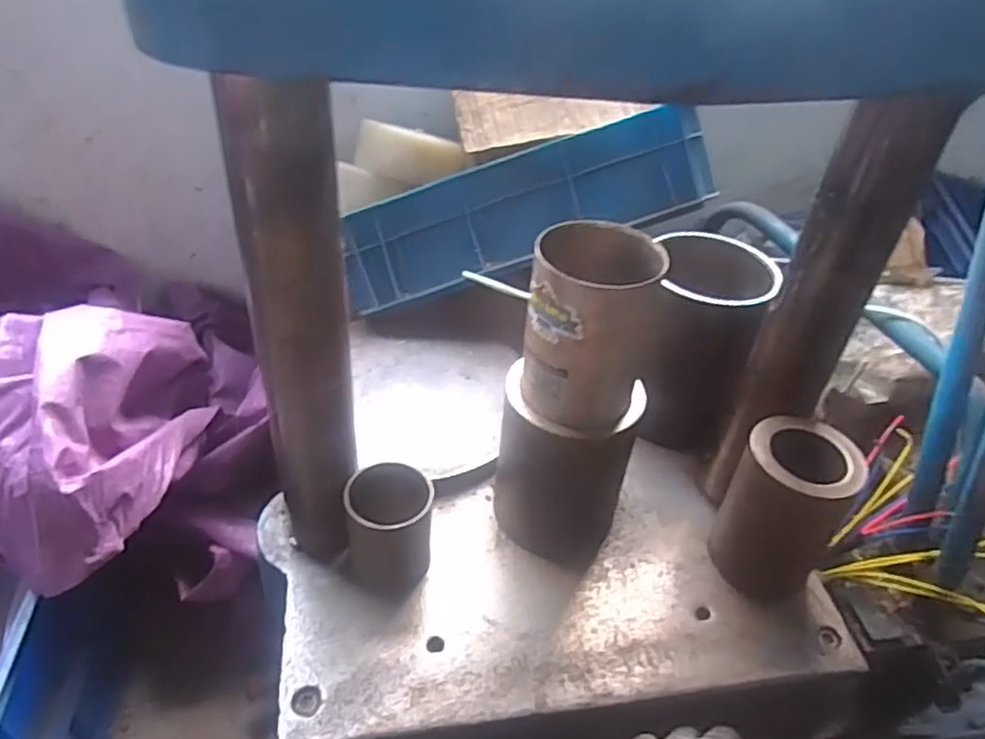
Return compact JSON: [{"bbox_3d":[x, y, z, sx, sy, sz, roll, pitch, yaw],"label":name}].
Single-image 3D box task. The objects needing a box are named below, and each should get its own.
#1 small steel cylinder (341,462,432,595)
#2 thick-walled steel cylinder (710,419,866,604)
[{"bbox_3d":[-0.083,0.132,0.574,0.070,0.093,0.059,-5,40,-12],"label":"small steel cylinder"},{"bbox_3d":[0.246,0.120,0.589,0.093,0.135,0.089,29,45,26],"label":"thick-walled steel cylinder"}]

